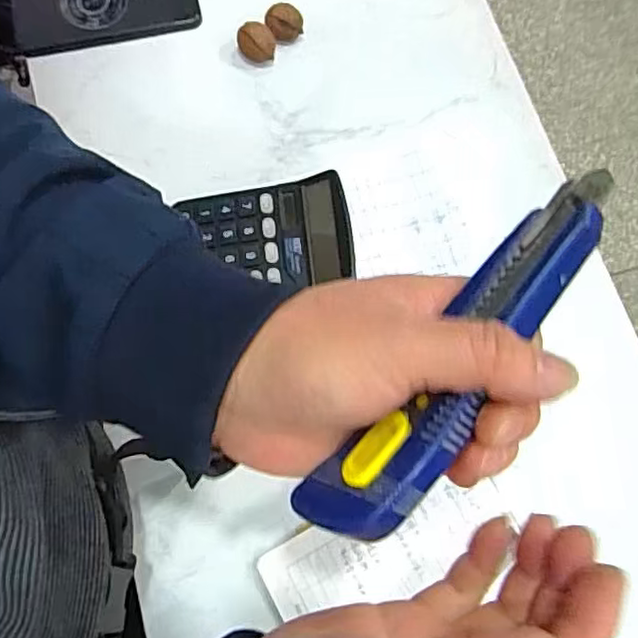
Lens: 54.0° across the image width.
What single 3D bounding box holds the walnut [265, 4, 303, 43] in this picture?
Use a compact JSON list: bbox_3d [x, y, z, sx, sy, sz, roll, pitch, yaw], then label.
[{"bbox_3d":[-0.032,-0.265,0.564,0.031,0.026,0.026,-25,77,-9],"label":"walnut"}]

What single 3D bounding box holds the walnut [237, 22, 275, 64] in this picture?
[{"bbox_3d":[-0.056,-0.244,0.556,0.031,0.024,0.027,-7,75,-4],"label":"walnut"}]

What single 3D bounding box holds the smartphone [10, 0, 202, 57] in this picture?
[{"bbox_3d":[-0.194,-0.283,0.565,0.164,0.010,0.075,-12,75,-5],"label":"smartphone"}]

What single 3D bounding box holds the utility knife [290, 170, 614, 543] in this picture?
[{"bbox_3d":[0.052,0.014,0.233,0.036,0.024,0.163,35,88,7],"label":"utility knife"}]

